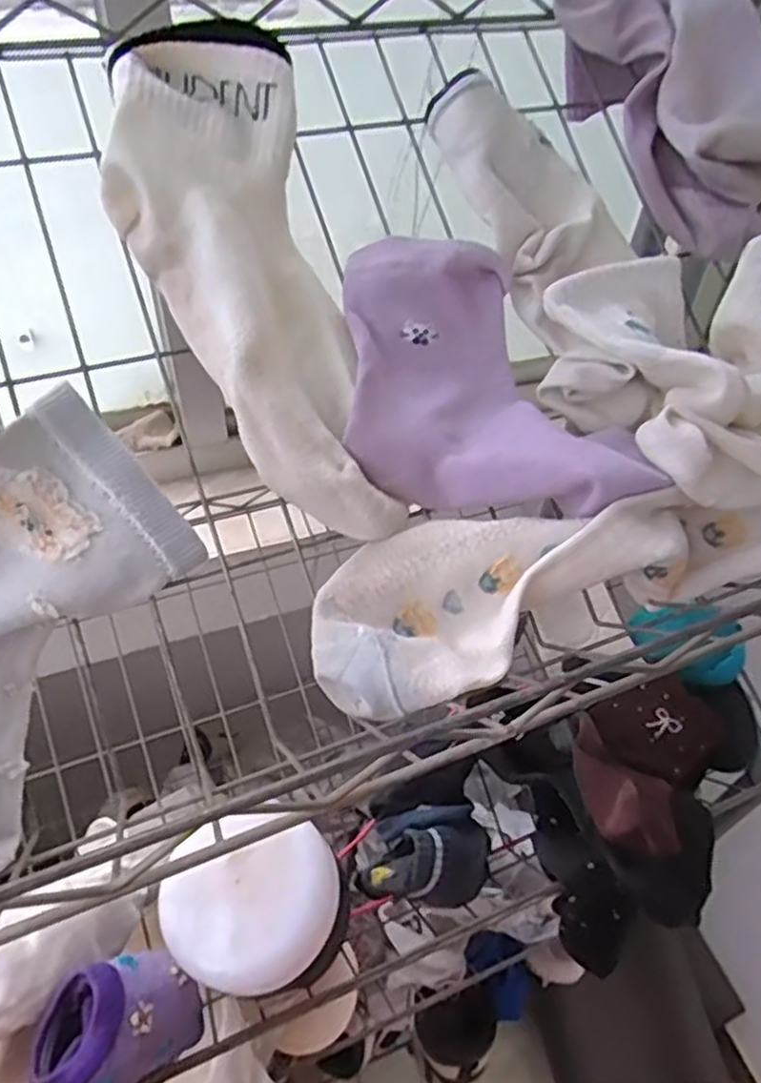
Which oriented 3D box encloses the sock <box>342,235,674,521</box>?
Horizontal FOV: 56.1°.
[{"bbox_3d":[0.051,-0.076,0.324,0.137,0.029,0.122,8,72,-1],"label":"sock"}]

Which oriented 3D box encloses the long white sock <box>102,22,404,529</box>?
[{"bbox_3d":[-0.056,-0.110,0.307,0.082,0.036,0.230,-18,87,-20],"label":"long white sock"}]

